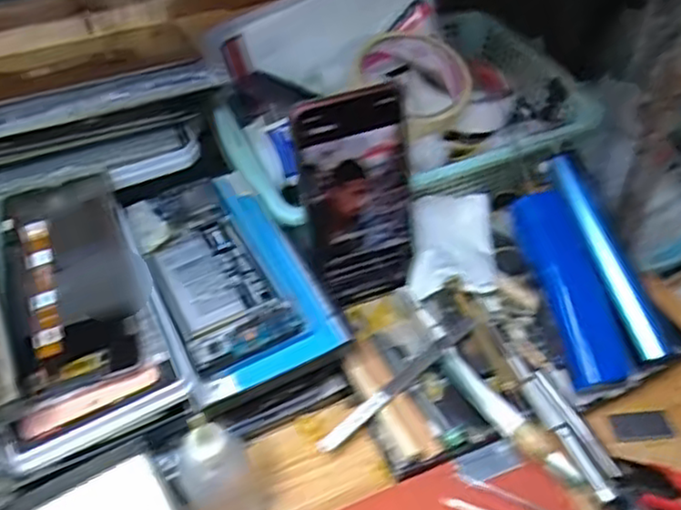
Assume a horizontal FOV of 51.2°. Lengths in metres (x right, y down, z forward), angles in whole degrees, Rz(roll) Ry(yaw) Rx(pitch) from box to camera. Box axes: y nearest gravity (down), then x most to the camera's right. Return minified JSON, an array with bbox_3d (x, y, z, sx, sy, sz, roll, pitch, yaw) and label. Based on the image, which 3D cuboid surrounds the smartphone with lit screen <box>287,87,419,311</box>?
[{"bbox_3d":[0.014,-0.035,0.470,0.070,0.150,0.013,-20,32,-16],"label":"smartphone with lit screen"}]

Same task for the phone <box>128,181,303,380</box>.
[{"bbox_3d":[-0.089,0.007,0.475,0.067,0.012,0.148,-23,50,-18],"label":"phone"}]

